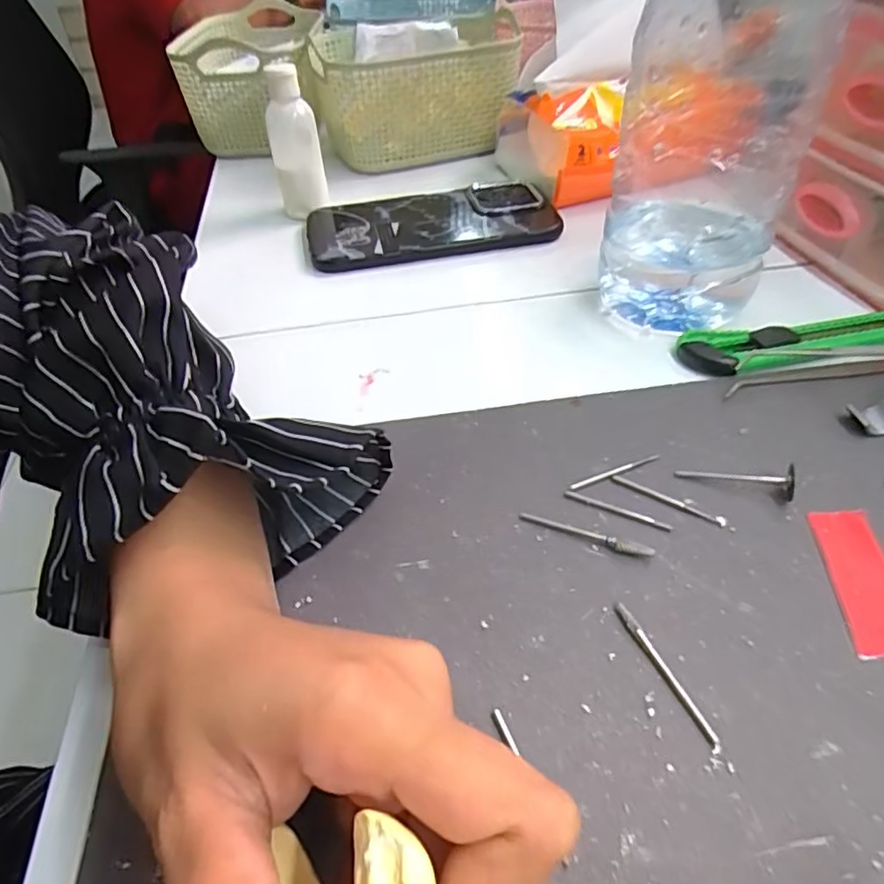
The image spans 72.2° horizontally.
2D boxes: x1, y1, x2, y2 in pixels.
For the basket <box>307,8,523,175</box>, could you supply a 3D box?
[{"bbox_3d":[-0.020,-0.300,0.516,0.172,0.091,0.127,-8,45,-6],"label":"basket"}]

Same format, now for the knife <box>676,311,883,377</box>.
[{"bbox_3d":[0.187,-0.054,0.312,0.127,0.010,0.030,-9,45,-7],"label":"knife"}]

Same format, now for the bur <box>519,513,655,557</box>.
[{"bbox_3d":[0.055,0.035,0.233,0.051,0.004,0.005,14,46,18],"label":"bur"}]

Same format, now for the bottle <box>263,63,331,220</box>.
[{"bbox_3d":[-0.103,-0.209,0.424,0.034,0.095,0.033,-11,45,-9],"label":"bottle"}]

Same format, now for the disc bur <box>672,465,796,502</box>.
[{"bbox_3d":[0.120,0.015,0.246,0.044,0.009,0.010,5,44,9],"label":"disc bur"}]

